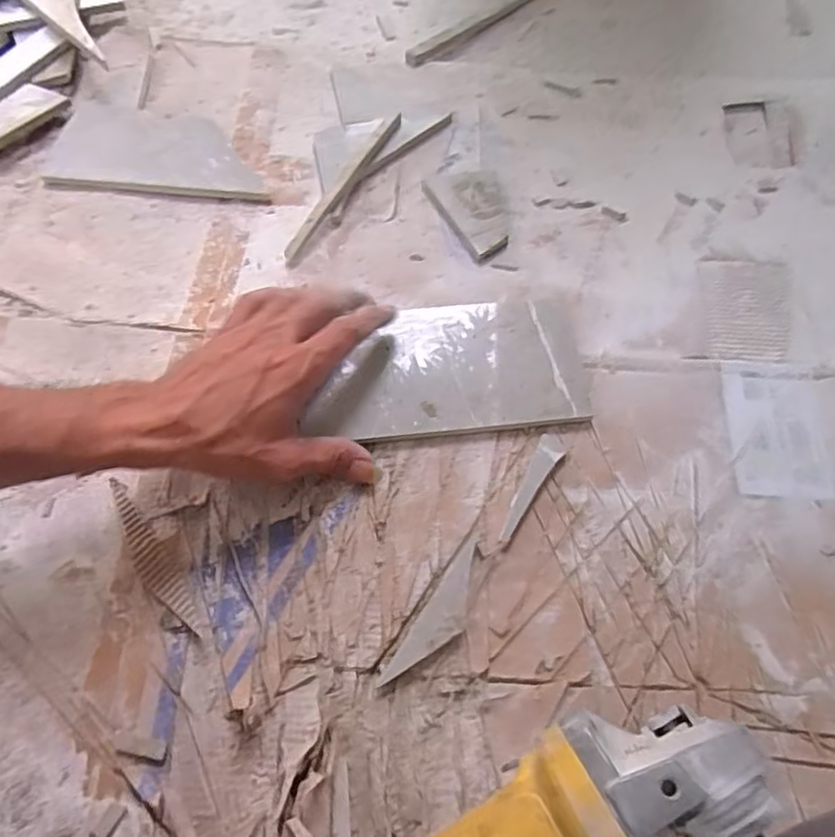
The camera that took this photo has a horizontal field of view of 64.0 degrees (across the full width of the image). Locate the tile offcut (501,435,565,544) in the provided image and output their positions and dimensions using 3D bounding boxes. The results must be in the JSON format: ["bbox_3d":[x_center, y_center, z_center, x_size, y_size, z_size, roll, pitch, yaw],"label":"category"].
[{"bbox_3d":[0.074,0.048,0.434,0.017,0.009,0.078,24,64,9],"label":"tile offcut"}]

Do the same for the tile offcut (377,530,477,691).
[{"bbox_3d":[0.013,0.118,0.401,0.029,0.008,0.099,35,66,14],"label":"tile offcut"}]

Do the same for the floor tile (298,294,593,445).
[{"bbox_3d":[0.024,-0.036,0.476,0.192,0.011,0.102,-6,65,-5],"label":"floor tile"}]

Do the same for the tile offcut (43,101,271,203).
[{"bbox_3d":[-0.225,-0.230,0.575,0.196,0.014,0.094,9,62,1],"label":"tile offcut"}]

